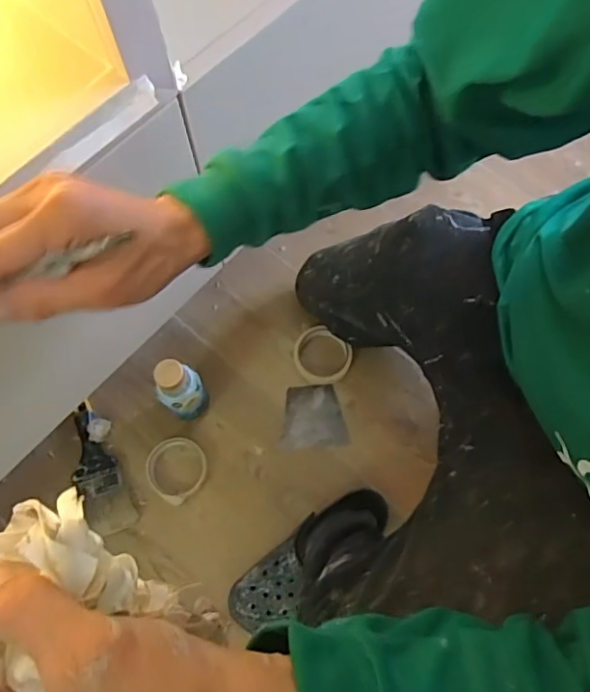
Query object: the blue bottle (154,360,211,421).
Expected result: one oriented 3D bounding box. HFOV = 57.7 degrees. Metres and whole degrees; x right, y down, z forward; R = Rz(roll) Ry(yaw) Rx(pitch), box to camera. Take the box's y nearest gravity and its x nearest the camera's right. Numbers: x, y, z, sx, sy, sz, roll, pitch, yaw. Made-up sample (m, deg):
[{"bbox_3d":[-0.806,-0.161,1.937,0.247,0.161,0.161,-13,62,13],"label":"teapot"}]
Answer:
[{"bbox_3d":[-0.159,0.065,0.777,0.061,0.168,0.059,-25,72,-9],"label":"blue bottle"}]

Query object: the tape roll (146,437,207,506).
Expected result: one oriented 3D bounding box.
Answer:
[{"bbox_3d":[-0.179,0.183,0.807,0.090,0.016,0.092,0,70,-1],"label":"tape roll"}]

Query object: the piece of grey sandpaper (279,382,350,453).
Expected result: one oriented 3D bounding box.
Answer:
[{"bbox_3d":[0.027,0.113,0.860,0.103,0.007,0.103,-6,70,-3],"label":"piece of grey sandpaper"}]

